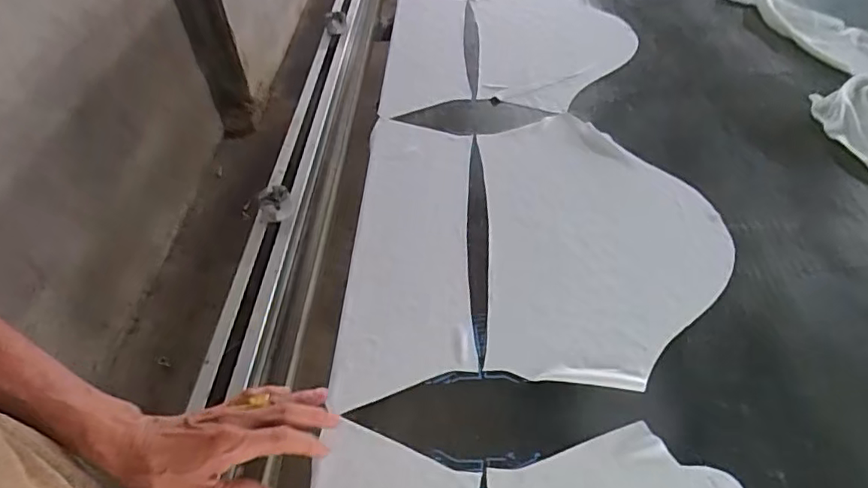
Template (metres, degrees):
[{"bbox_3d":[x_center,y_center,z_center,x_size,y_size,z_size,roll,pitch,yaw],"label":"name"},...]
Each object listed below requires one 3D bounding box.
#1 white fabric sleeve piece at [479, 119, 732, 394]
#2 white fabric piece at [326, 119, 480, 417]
[{"bbox_3d":[0.204,-0.024,0.704,0.280,0.008,0.436,0,45,3],"label":"white fabric sleeve piece"},{"bbox_3d":[-0.026,-0.012,0.711,0.143,0.012,0.465,-1,45,2],"label":"white fabric piece"}]

